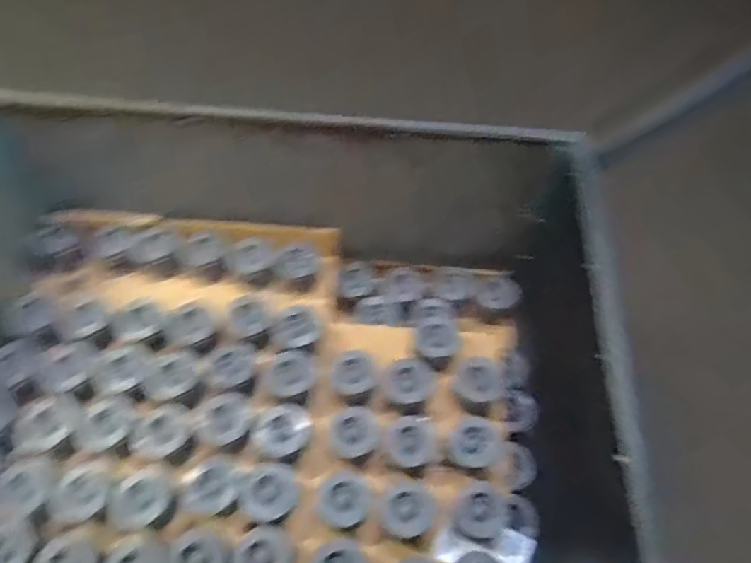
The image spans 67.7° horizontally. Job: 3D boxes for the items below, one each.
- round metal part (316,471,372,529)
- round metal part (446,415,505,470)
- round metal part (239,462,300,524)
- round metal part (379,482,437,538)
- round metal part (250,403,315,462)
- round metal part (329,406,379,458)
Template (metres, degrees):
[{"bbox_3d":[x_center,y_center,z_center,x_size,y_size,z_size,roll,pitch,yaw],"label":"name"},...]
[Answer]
[{"bbox_3d":[-0.053,0.375,0.959,0.088,0.053,0.081,1,60,-2],"label":"round metal part"},{"bbox_3d":[0.181,0.301,1.028,0.104,0.056,0.084,17,60,7],"label":"round metal part"},{"bbox_3d":[-0.182,0.358,0.955,0.090,0.043,0.096,1,60,-2],"label":"round metal part"},{"bbox_3d":[0.058,0.384,0.957,0.096,0.076,0.088,1,60,-2],"label":"round metal part"},{"bbox_3d":[-0.167,0.269,1.015,0.100,0.040,0.092,1,60,-2],"label":"round metal part"},{"bbox_3d":[-0.039,0.276,1.021,0.084,0.056,0.078,1,60,-2],"label":"round metal part"}]

